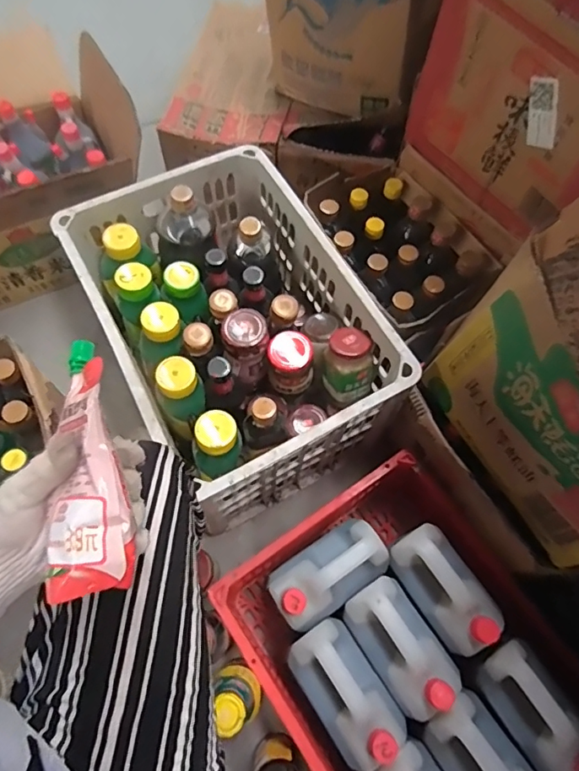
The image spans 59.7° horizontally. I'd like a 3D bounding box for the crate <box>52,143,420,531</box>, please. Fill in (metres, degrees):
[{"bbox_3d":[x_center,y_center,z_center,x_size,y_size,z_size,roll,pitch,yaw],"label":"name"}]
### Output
[{"bbox_3d":[-0.092,-0.081,0.821,0.346,0.255,0.491,-26,70,-13],"label":"crate"}]

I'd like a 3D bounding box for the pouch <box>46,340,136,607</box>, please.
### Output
[{"bbox_3d":[-0.139,0.049,0.340,0.051,0.029,0.174,-8,71,-6],"label":"pouch"}]

